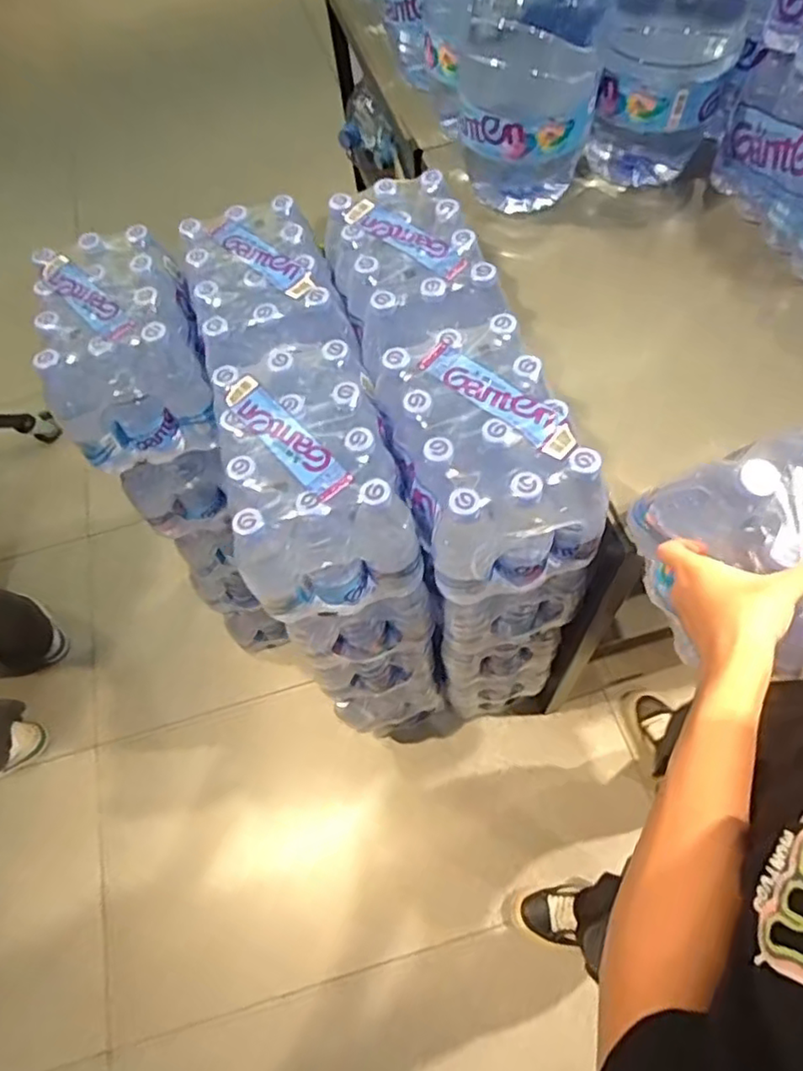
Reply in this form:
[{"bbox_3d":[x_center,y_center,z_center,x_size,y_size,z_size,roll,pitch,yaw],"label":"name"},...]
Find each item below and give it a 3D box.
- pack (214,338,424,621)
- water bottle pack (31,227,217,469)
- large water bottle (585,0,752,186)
[{"bbox_3d":[-0.099,-0.082,0.738,0.188,0.165,0.305,-12,62,0],"label":"pack"},{"bbox_3d":[-0.378,-0.259,0.867,0.191,0.180,0.251,-15,62,-2],"label":"water bottle pack"},{"bbox_3d":[0.374,-0.660,0.881,0.169,0.281,0.173,18,66,14],"label":"large water bottle"}]

